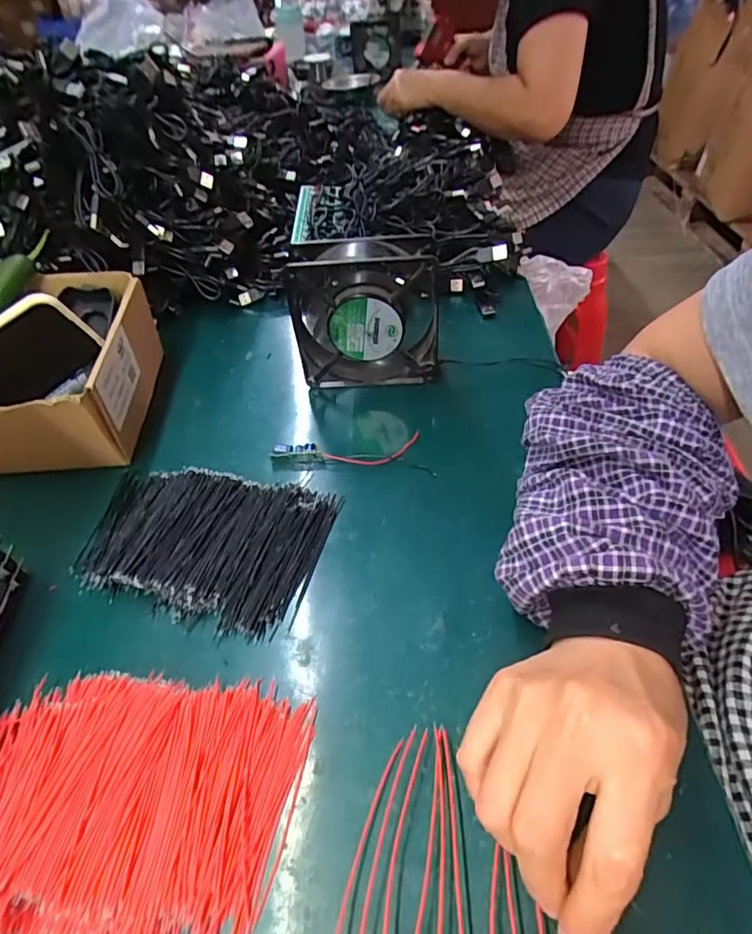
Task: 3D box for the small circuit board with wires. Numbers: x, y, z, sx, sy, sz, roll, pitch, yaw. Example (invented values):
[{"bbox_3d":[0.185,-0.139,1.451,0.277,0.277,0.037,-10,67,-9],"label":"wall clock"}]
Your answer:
[{"bbox_3d":[-0.016,-0.018,0.437,0.129,0.011,0.041,4,48,8],"label":"small circuit board with wires"}]

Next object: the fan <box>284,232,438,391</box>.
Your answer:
[{"bbox_3d":[-0.008,-0.129,0.462,0.119,0.122,0.043,-1,47,4],"label":"fan"}]

